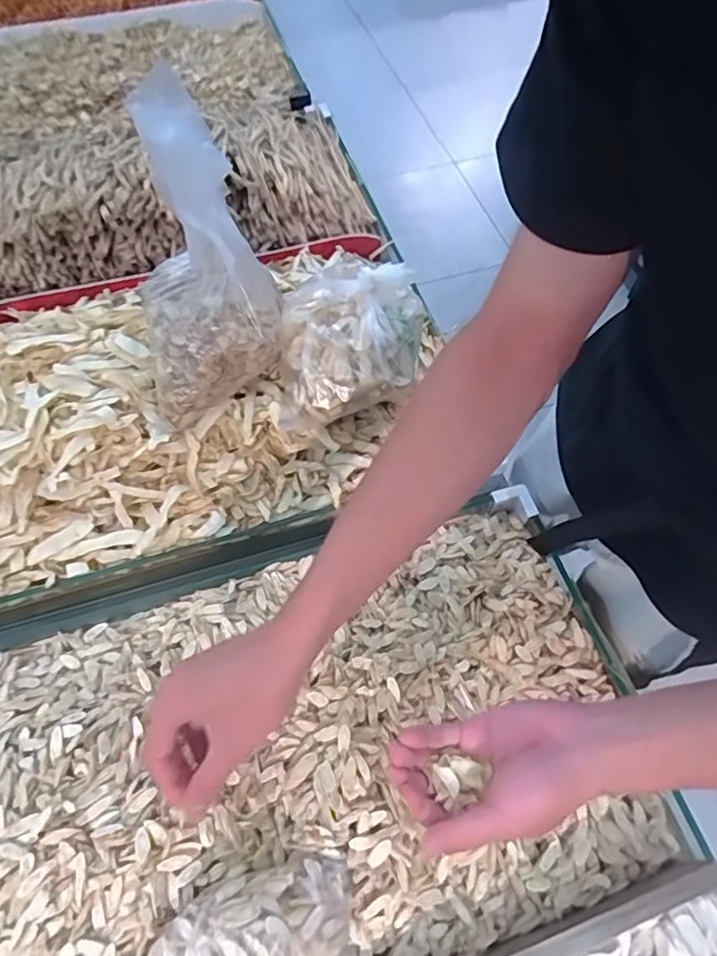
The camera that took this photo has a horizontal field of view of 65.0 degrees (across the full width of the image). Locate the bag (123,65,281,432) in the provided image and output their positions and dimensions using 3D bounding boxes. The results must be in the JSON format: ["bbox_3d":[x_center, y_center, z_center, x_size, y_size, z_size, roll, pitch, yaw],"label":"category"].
[{"bbox_3d":[-0.141,-0.197,0.529,0.116,0.273,0.109,3,30,2],"label":"bag"}]

